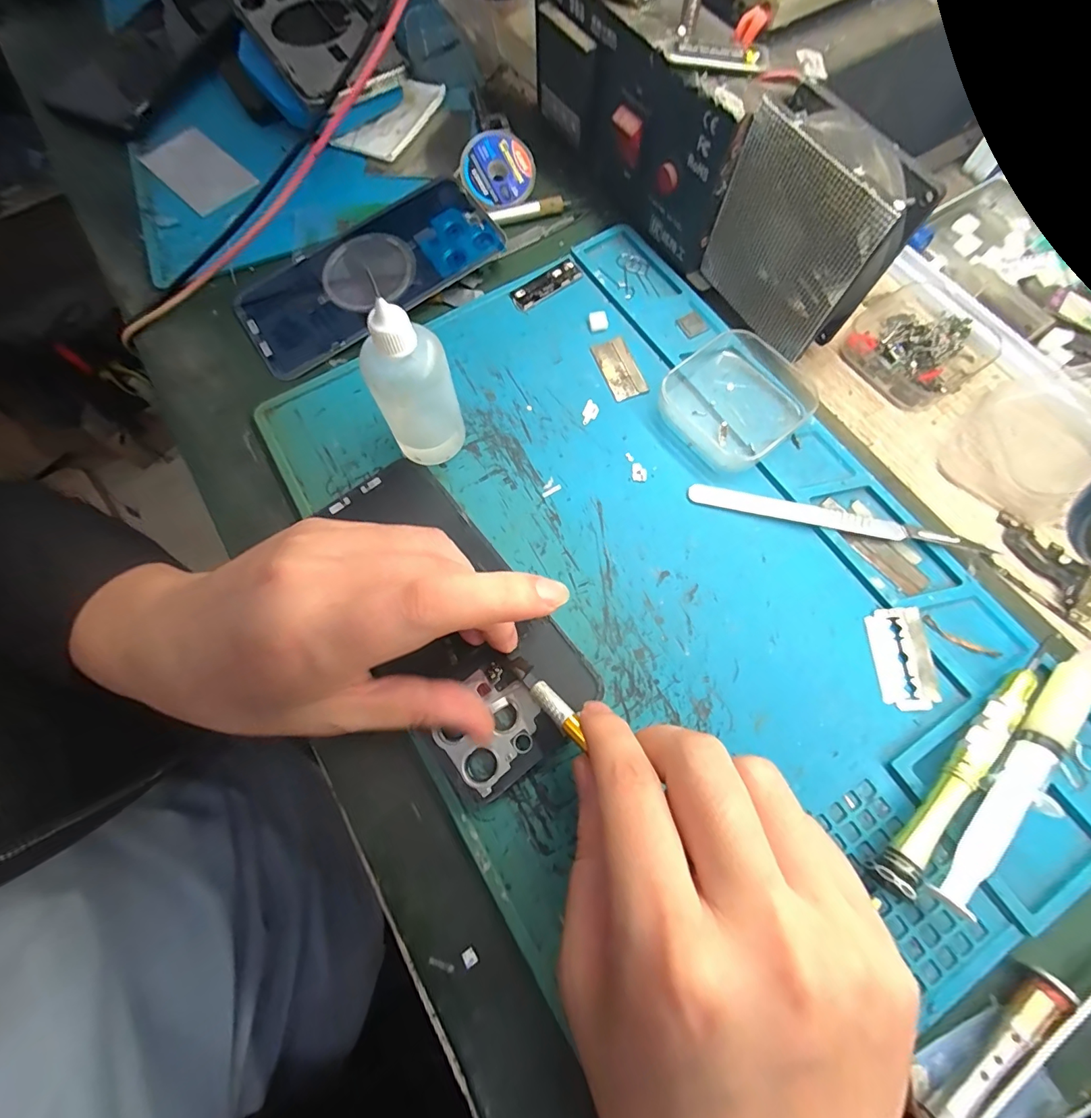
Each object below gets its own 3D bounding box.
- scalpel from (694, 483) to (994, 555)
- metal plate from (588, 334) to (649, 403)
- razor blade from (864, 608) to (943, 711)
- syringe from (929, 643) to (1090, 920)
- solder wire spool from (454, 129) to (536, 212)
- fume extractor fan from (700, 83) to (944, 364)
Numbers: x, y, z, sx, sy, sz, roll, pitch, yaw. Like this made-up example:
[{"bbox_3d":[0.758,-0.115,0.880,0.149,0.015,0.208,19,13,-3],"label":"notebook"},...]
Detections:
[{"bbox_3d":[0.135,-0.019,0.222,0.130,0.010,0.009,14,73,6],"label":"scalpel"},{"bbox_3d":[0.040,-0.105,0.256,0.019,0.004,0.039,-19,72,-5],"label":"metal plate"},{"bbox_3d":[0.155,0.043,0.203,0.022,0.005,0.042,-3,72,1],"label":"razor blade"},{"bbox_3d":[0.189,0.078,0.183,0.016,0.018,0.132,43,78,14],"label":"syringe"},{"bbox_3d":[-0.030,-0.243,0.293,0.045,0.010,0.043,-25,100,-4],"label":"solder wire spool"},{"bbox_3d":[0.120,-0.151,0.224,0.029,0.084,0.079,-35,74,-9],"label":"fume extractor fan"}]

